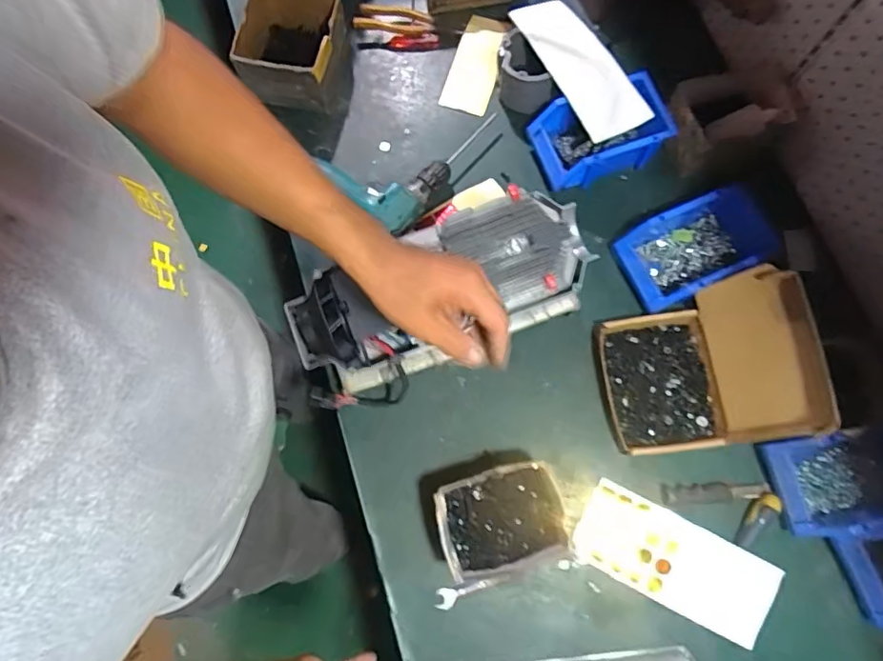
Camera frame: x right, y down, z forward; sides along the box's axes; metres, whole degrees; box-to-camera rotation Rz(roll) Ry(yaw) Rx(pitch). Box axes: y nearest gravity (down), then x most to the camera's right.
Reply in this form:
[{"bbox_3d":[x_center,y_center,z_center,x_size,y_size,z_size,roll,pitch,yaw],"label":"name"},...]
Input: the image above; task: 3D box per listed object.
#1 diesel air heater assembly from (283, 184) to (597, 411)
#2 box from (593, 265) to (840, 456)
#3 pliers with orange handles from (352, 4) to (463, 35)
[{"bbox_3d":[0.001,-0.031,0.677,0.373,0.175,0.146,-19,76,-4],"label":"diesel air heater assembly"},{"bbox_3d":[0.320,0.046,0.666,0.197,0.149,0.189,-10,75,-2],"label":"box"},{"bbox_3d":[-0.054,-0.504,0.885,0.171,0.023,0.047,11,76,4],"label":"pliers with orange handles"}]

